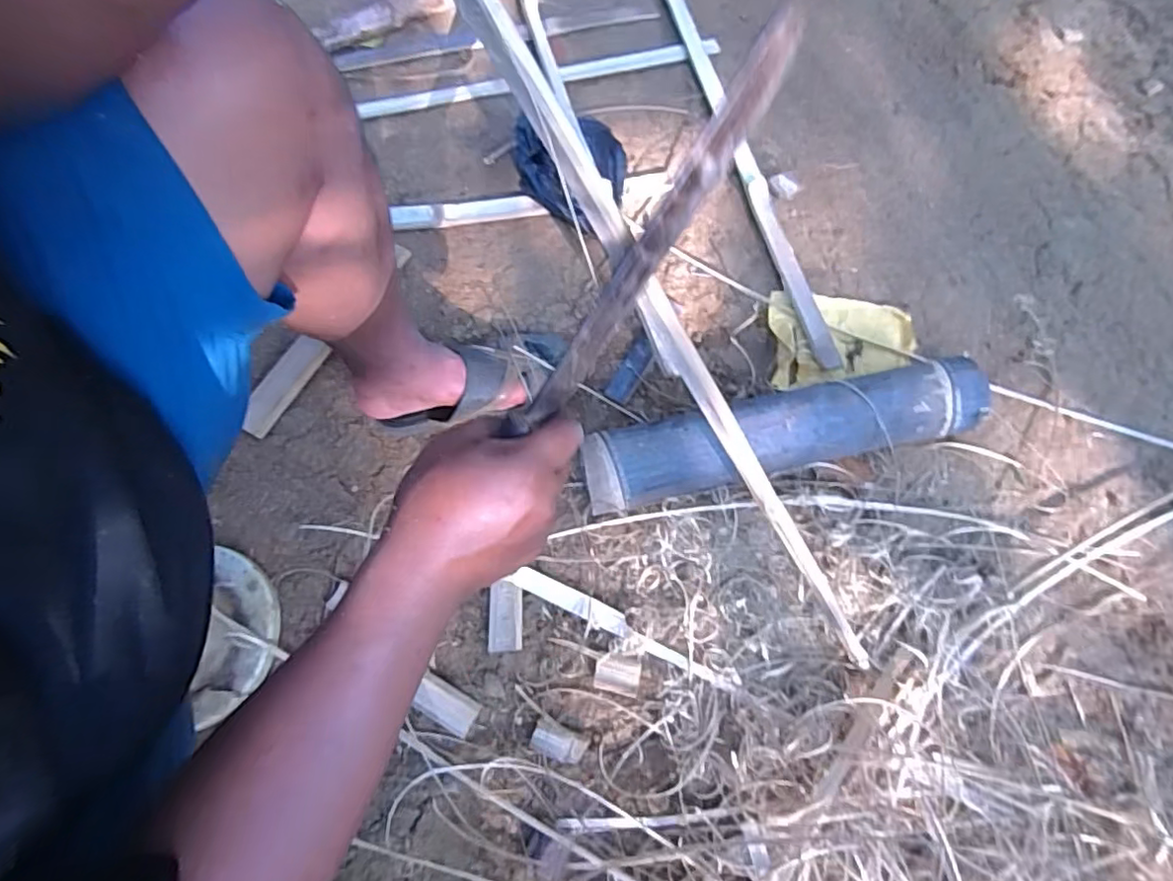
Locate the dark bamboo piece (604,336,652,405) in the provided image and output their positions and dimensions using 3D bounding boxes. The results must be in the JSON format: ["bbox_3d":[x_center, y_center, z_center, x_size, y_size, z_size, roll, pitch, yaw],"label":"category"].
[{"bbox_3d":[0.058,-0.091,0.795,0.031,0.009,0.093,29,86,9],"label":"dark bamboo piece"}]

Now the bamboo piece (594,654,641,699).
[{"bbox_3d":[0.035,0.257,0.667,0.048,0.014,0.040,9,70,6],"label":"bamboo piece"}]

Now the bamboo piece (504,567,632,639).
[{"bbox_3d":[-0.017,0.183,0.691,0.144,0.007,0.025,22,72,11],"label":"bamboo piece"}]

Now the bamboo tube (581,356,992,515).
[{"bbox_3d":[0.229,-0.005,0.717,0.472,0.091,0.093,-13,69,-2],"label":"bamboo tube"}]

